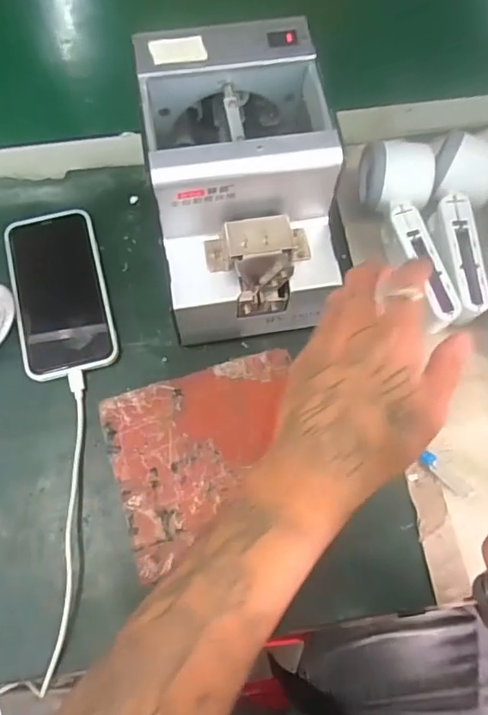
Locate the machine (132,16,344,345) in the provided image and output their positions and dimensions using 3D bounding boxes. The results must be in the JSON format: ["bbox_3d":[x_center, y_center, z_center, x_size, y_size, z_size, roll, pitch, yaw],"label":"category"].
[{"bbox_3d":[-0.005,-0.119,0.416,0.127,0.150,0.175,-8,70,-4],"label":"machine"}]

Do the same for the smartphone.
[{"bbox_3d":[-0.154,-0.057,0.461,0.074,0.009,0.146,-14,70,-6],"label":"smartphone"}]

